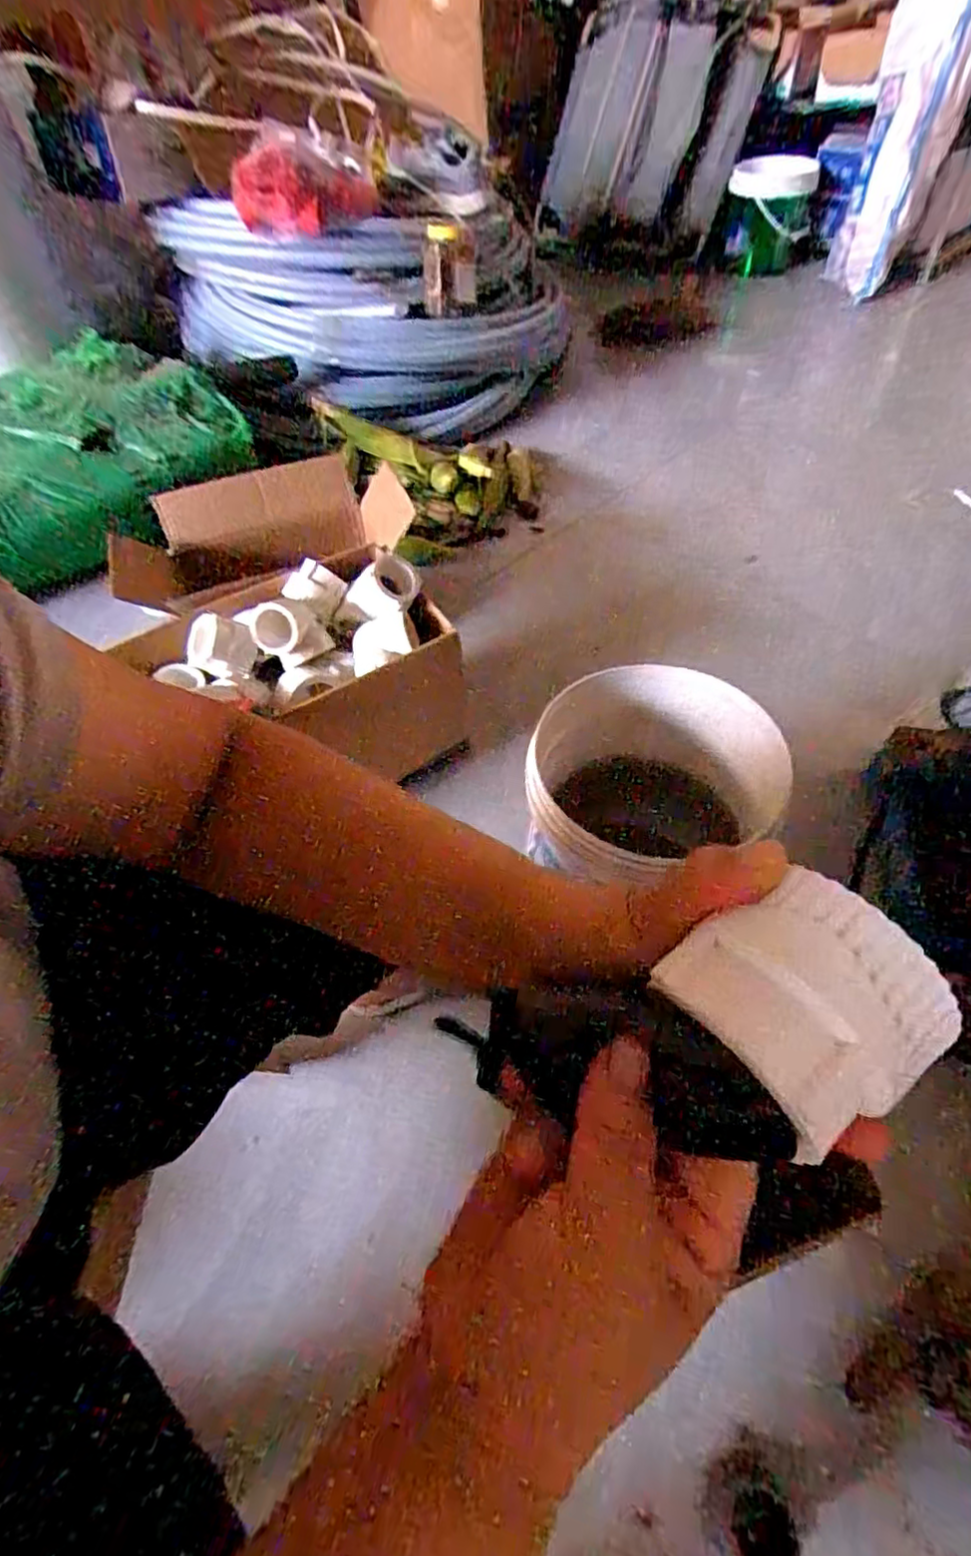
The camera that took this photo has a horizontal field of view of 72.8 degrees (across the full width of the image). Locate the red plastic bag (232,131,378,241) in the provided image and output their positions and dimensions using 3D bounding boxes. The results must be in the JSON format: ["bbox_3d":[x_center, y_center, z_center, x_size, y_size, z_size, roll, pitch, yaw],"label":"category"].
[{"bbox_3d":[-0.377,-1.270,1.404,0.314,0.150,0.152,-18,53,-11],"label":"red plastic bag"}]

